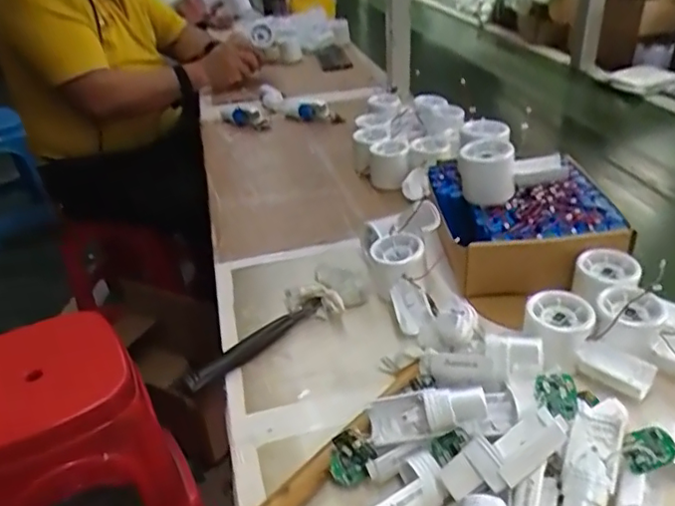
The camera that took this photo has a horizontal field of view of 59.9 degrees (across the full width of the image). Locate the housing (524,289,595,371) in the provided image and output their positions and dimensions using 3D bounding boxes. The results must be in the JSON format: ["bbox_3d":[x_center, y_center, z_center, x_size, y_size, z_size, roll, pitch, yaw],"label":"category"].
[{"bbox_3d":[0.202,0.070,0.540,0.057,0.047,0.059,10,35,21],"label":"housing"}]

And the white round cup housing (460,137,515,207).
[{"bbox_3d":[0.168,-0.093,0.663,0.061,0.058,0.061,4,33,12],"label":"white round cup housing"}]

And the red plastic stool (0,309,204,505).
[{"bbox_3d":[-0.446,0.416,1.031,0.355,0.515,0.309,-17,35,-20],"label":"red plastic stool"}]

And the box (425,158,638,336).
[{"bbox_3d":[0.212,-0.029,0.691,0.196,0.101,0.204,-1,32,4],"label":"box"}]

